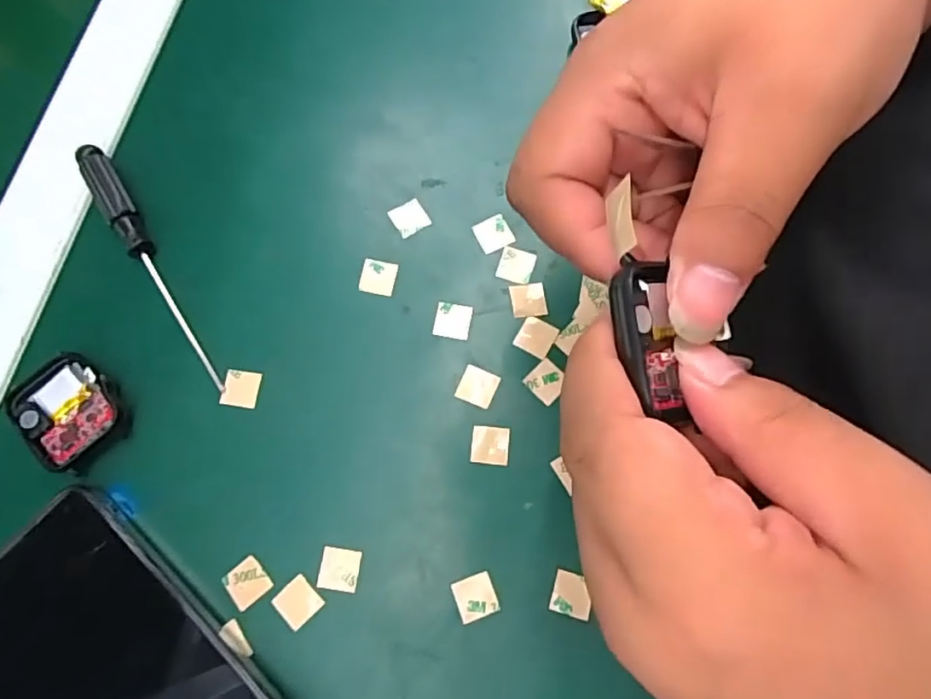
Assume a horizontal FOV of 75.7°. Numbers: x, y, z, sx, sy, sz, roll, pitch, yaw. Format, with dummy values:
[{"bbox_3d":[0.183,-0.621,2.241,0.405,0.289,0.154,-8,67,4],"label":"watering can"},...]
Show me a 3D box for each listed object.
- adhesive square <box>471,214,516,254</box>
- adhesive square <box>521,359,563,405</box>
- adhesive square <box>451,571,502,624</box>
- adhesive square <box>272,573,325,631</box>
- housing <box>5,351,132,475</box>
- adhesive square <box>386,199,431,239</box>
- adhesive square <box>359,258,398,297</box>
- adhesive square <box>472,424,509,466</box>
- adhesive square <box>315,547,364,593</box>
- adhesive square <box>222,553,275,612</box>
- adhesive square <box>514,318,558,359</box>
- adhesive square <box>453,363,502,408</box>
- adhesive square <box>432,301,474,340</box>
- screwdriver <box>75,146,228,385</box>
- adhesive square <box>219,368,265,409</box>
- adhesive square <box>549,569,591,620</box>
[{"bbox_3d":[0.013,-0.053,0.274,0.016,0.004,0.016,-28,77,-9],"label":"adhesive square"},{"bbox_3d":[0.035,0.013,0.253,0.015,0.004,0.015,-44,79,-10],"label":"adhesive square"},{"bbox_3d":[0.004,0.096,0.233,0.016,0.004,0.015,-21,76,-4],"label":"adhesive square"},{"bbox_3d":[-0.065,0.098,0.234,0.015,0.004,0.015,-43,76,-11],"label":"adhesive square"},{"bbox_3d":[-0.165,0.026,0.249,0.039,0.009,0.046,-44,79,-10],"label":"housing"},{"bbox_3d":[-0.026,-0.062,0.275,0.015,0.004,0.016,-29,77,-7],"label":"adhesive square"},{"bbox_3d":[-0.039,-0.033,0.268,0.015,0.004,0.016,11,75,3],"label":"adhesive square"},{"bbox_3d":[0.010,0.039,0.247,0.015,0.004,0.015,6,75,2],"label":"adhesive square"},{"bbox_3d":[-0.050,0.087,0.237,0.016,0.004,0.016,7,74,4],"label":"adhesive square"},{"bbox_3d":[-0.086,0.092,0.235,0.016,0.004,0.015,-43,79,-10],"label":"adhesive square"},{"bbox_3d":[0.031,-0.006,0.259,0.015,0.004,0.015,27,77,7],"label":"adhesive square"},{"bbox_3d":[0.005,0.015,0.253,0.016,0.004,0.015,22,76,6],"label":"adhesive square"},{"bbox_3d":[-0.005,-0.013,0.261,0.016,0.004,0.016,9,75,3],"label":"adhesive square"},{"bbox_3d":[-0.141,-0.039,0.266,0.013,0.011,0.128,-31,77,-8],"label":"screwdriver"},{"bbox_3d":[-0.096,0.016,0.256,0.015,0.004,0.015,8,75,2],"label":"adhesive square"},{"bbox_3d":[0.041,0.095,0.231,0.015,0.004,0.015,15,75,4],"label":"adhesive square"}]

